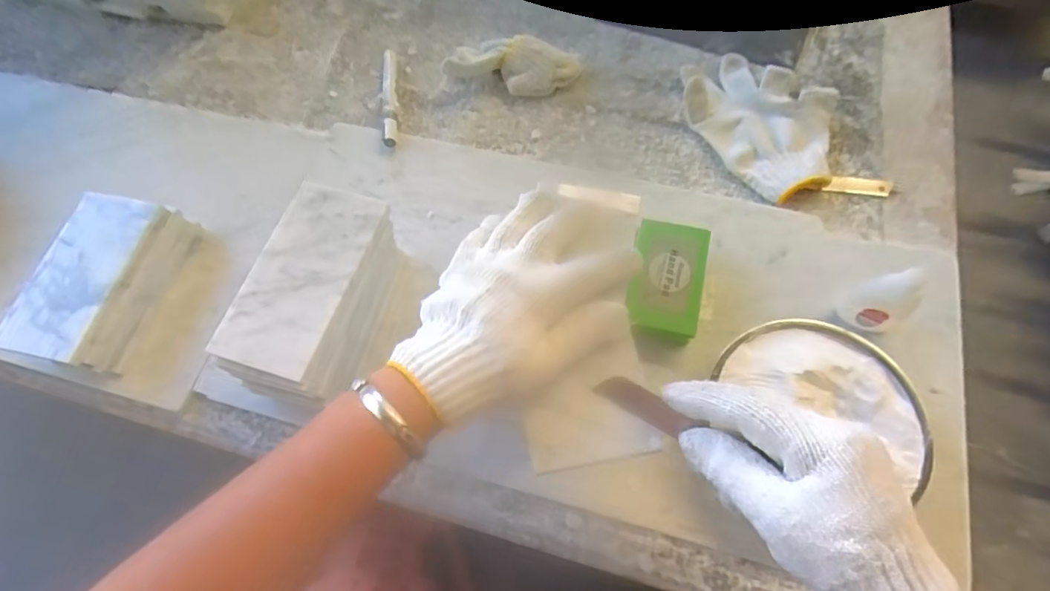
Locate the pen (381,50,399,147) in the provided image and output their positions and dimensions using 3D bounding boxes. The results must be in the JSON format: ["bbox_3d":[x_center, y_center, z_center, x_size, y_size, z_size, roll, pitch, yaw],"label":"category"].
[{"bbox_3d":[-0.144,-0.212,0.574,0.015,0.019,0.142,-8,63,-1],"label":"pen"}]

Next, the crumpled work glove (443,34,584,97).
[{"bbox_3d":[-0.010,-0.247,0.575,0.144,0.041,0.061,5,65,4],"label":"crumpled work glove"}]

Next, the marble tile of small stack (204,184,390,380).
[{"bbox_3d":[-0.170,-0.017,0.404,0.077,0.013,0.150,16,65,11],"label":"marble tile of small stack"}]

